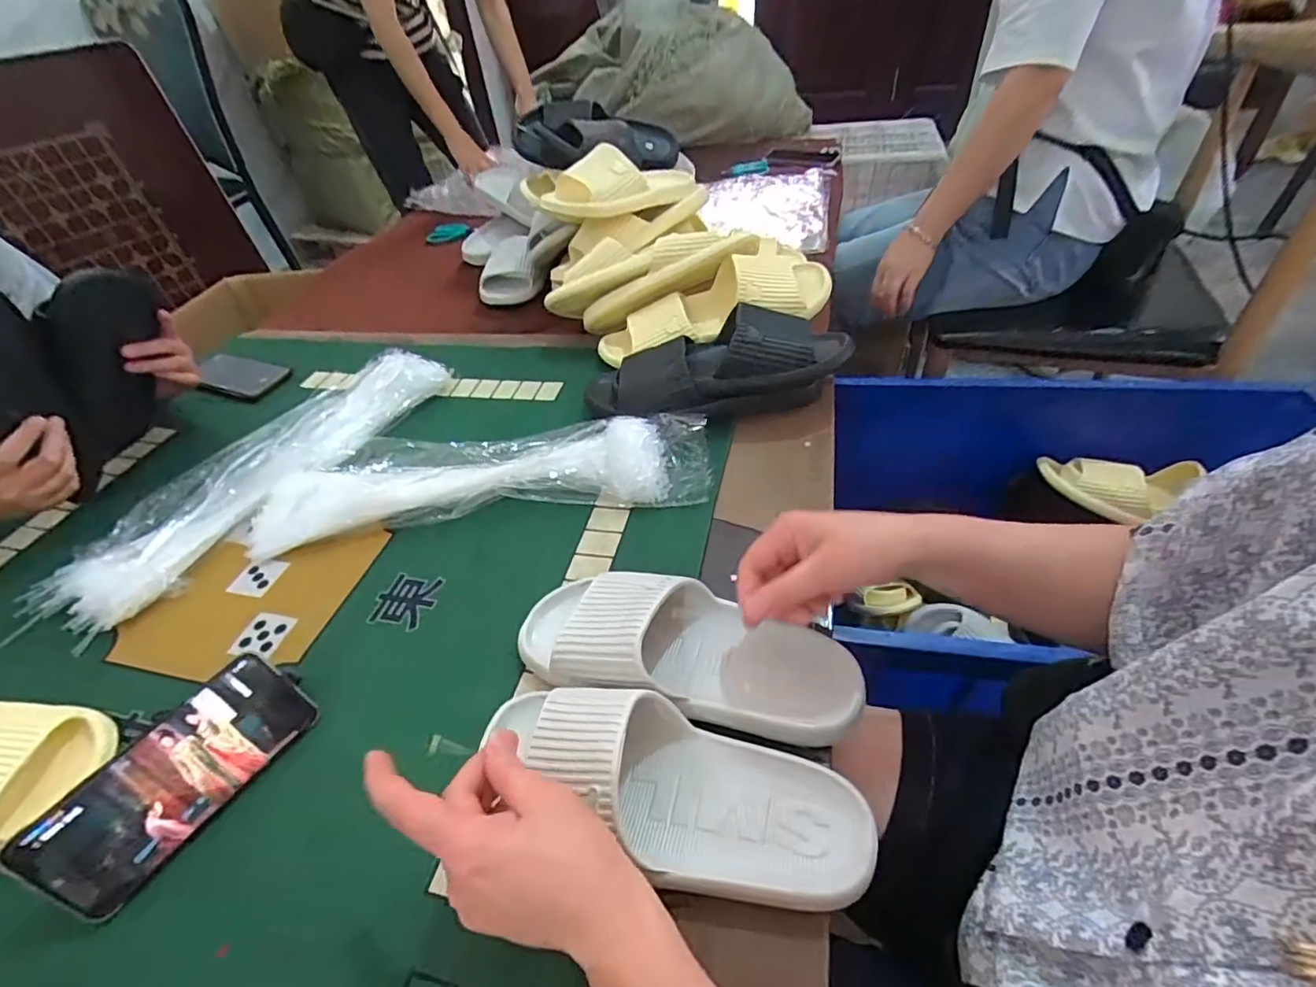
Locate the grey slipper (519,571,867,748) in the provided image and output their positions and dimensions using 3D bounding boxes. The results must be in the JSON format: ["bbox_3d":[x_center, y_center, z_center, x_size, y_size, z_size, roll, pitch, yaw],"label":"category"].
[{"bbox_3d":[0.018,0.111,0.424,0.254,0.070,0.095,12,47,12],"label":"grey slipper"}]

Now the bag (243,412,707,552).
[{"bbox_3d":[-0.185,-0.026,0.595,0.478,0.051,0.127,-6,44,1],"label":"bag"}]

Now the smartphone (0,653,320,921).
[{"bbox_3d":[-0.329,0.194,0.391,0.006,0.075,0.159,-11,30,50],"label":"smartphone"}]

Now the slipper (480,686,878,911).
[{"bbox_3d":[0.006,0.185,0.357,0.235,0.056,0.099,18,49,13],"label":"slipper"}]

